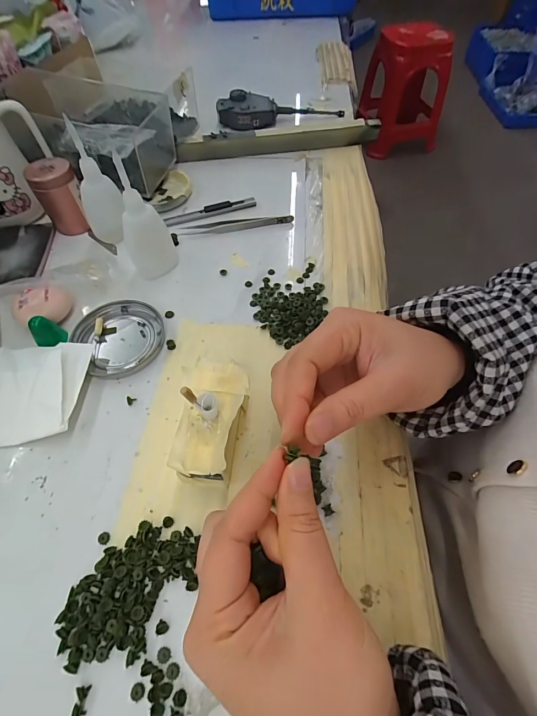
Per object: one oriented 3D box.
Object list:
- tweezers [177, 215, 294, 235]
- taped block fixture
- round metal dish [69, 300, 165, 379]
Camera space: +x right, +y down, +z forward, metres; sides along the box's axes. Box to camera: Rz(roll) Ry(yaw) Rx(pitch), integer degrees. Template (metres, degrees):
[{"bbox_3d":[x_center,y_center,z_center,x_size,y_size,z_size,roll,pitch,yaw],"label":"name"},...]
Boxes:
[{"bbox_3d":[-0.036,-0.149,0.383,0.127,0.010,0.015,-4,57,-2],"label":"tweezers"},{"bbox_3d":[-0.039,0.044,0.239,0.044,0.047,0.084,8,58,5],"label":"taped block fixture"},{"bbox_3d":[-0.130,-0.021,0.304,0.072,0.008,0.077,0,57,0],"label":"round metal dish"}]

